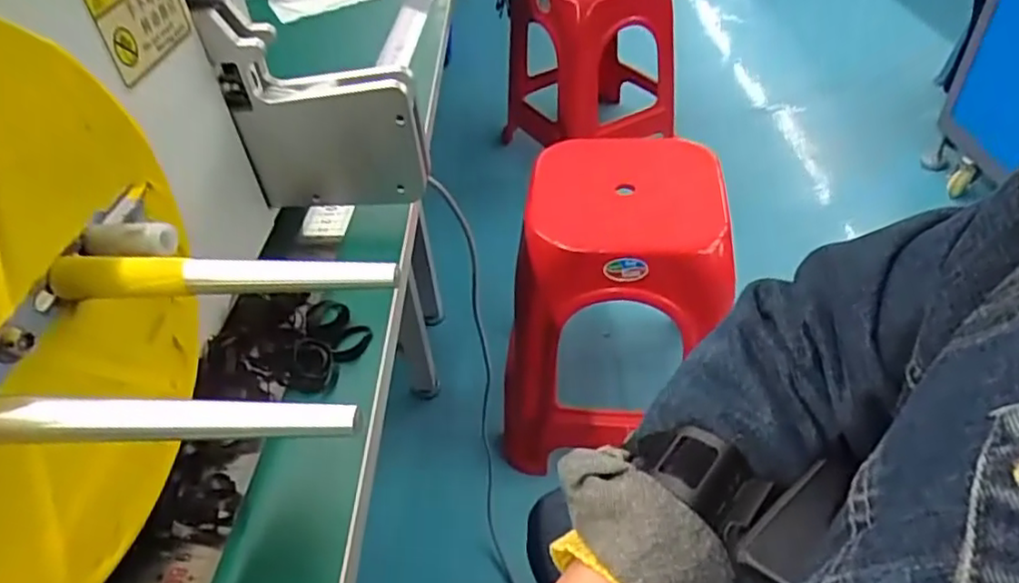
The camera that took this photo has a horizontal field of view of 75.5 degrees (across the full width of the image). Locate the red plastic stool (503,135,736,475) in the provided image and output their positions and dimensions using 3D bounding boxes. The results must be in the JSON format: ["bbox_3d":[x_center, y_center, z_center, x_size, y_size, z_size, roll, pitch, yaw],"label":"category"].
[{"bbox_3d":[0.165,0.025,1.058,0.328,0.450,0.303,3,44,10],"label":"red plastic stool"}]

